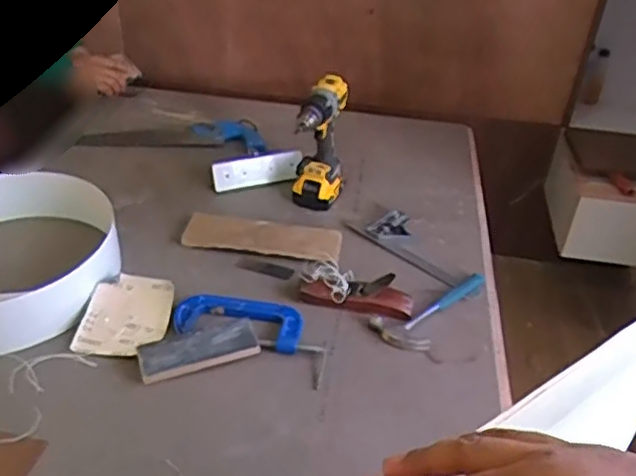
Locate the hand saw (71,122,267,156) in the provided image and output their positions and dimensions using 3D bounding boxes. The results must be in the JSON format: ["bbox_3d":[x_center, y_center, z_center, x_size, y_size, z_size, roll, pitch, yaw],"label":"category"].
[{"bbox_3d":[-0.343,-0.239,1.506,0.434,0.038,0.121,-1,36,-7],"label":"hand saw"}]

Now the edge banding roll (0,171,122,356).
[{"bbox_3d":[-0.508,0.018,1.053,0.310,0.156,0.380,20,39,21],"label":"edge banding roll"}]

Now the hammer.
[{"bbox_3d":[0.204,0.124,1.081,0.221,0.035,0.091,-16,41,-23],"label":"hammer"}]

